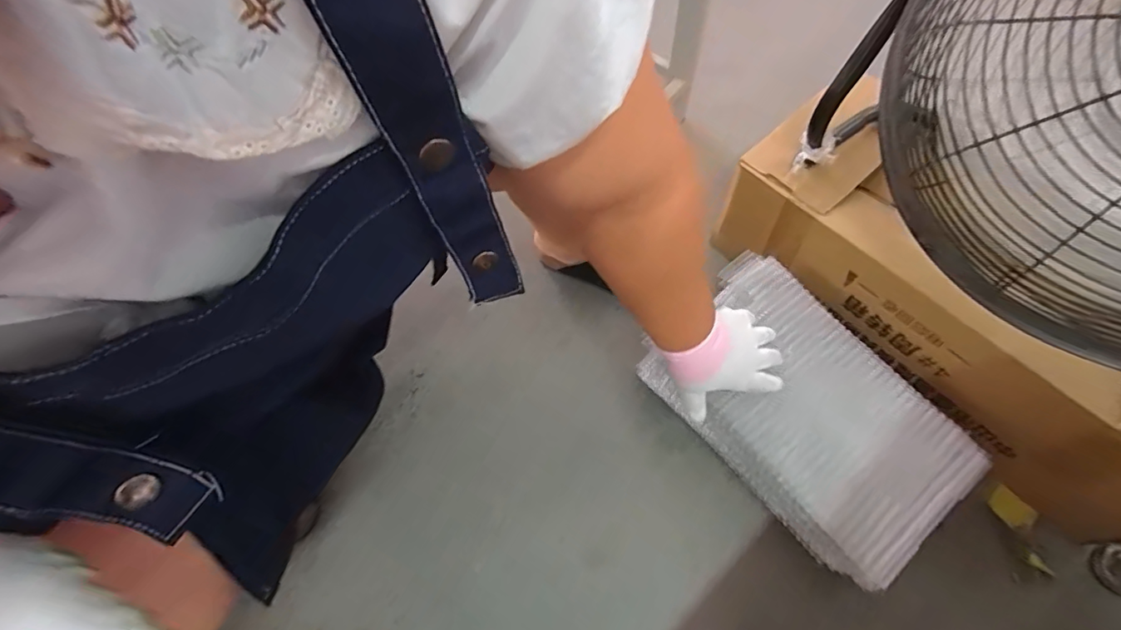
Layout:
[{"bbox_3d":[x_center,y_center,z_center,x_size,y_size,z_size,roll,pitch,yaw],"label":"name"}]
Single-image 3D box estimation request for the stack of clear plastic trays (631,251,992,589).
[{"bbox_3d":[0.282,0.111,0.607,0.203,0.116,0.334,-36,67,-13],"label":"stack of clear plastic trays"}]

